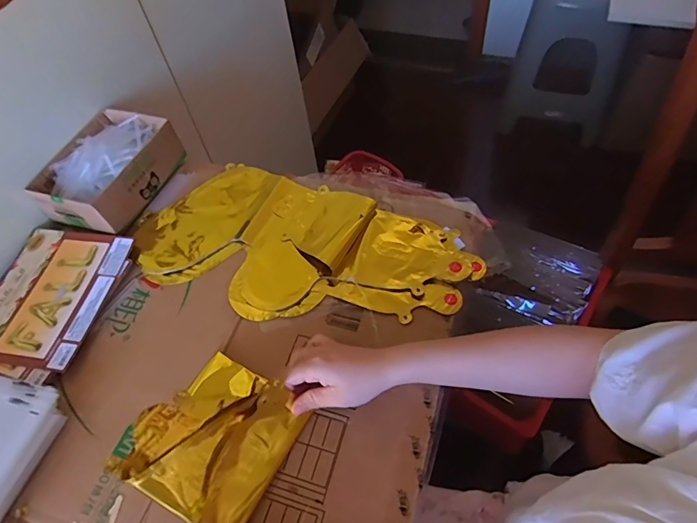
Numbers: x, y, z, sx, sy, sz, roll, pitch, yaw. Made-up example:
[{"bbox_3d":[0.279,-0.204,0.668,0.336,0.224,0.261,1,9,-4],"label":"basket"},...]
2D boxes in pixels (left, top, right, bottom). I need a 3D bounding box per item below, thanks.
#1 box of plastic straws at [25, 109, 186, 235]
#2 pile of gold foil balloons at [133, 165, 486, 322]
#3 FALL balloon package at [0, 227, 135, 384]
[{"bbox_3d":[-0.351,-0.136,0.661,0.140,0.067,0.191,17,58,15],"label":"box of plastic straws"},{"bbox_3d":[-0.067,-0.017,0.593,0.422,0.016,0.210,21,59,17],"label":"pile of gold foil balloons"},{"bbox_3d":[-0.387,0.045,0.579,0.168,0.014,0.201,10,57,11],"label":"FALL balloon package"}]

